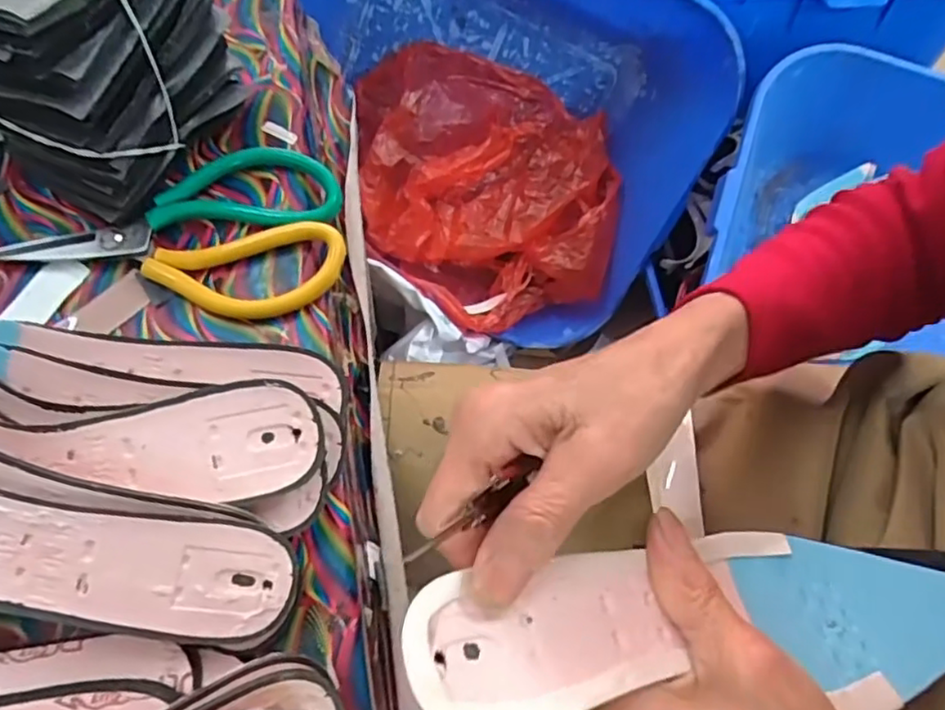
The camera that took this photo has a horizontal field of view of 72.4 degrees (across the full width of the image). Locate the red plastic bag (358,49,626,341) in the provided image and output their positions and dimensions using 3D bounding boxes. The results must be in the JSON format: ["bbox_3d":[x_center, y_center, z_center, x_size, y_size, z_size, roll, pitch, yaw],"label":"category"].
[{"bbox_3d":[0.022,-0.230,0.940,0.373,0.217,0.341,-4,67,-4],"label":"red plastic bag"}]

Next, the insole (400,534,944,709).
[{"bbox_3d":[0.099,0.099,0.246,0.250,0.033,0.069,8,48,-19],"label":"insole"}]

